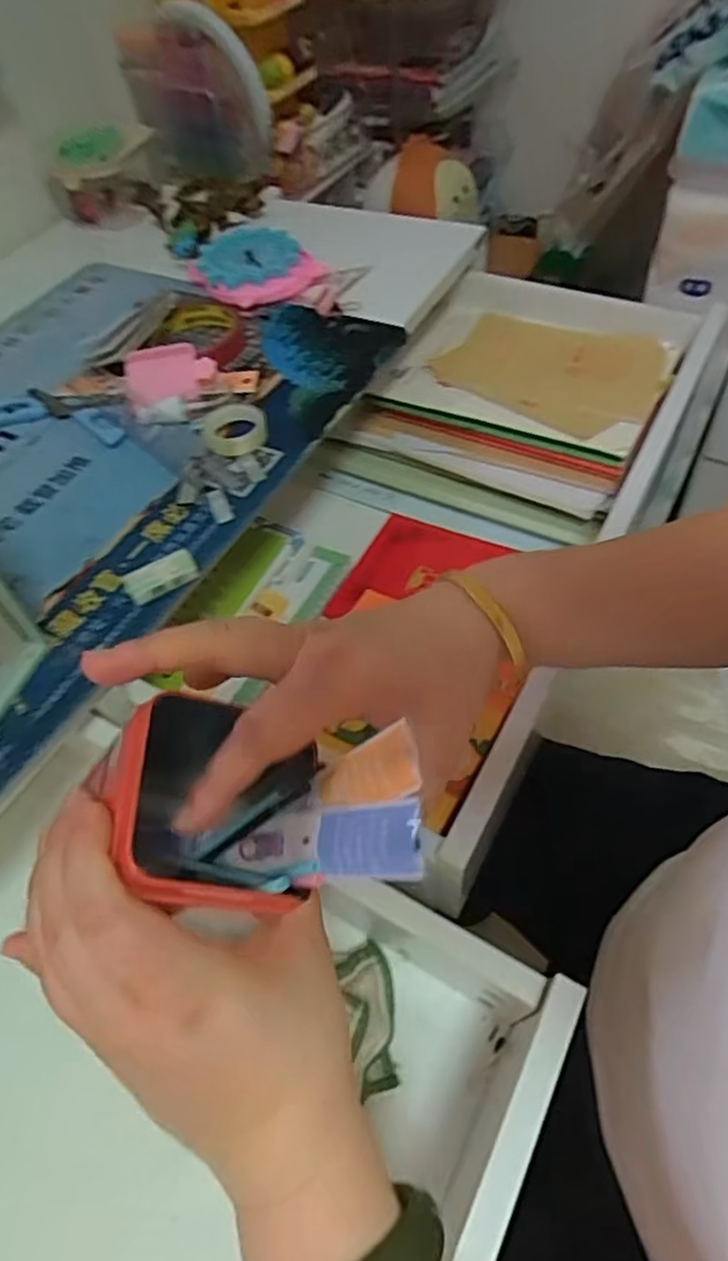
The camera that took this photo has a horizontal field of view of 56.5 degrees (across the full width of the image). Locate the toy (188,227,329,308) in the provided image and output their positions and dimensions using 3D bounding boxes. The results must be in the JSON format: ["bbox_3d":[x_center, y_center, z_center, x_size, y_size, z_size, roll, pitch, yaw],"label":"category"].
[{"bbox_3d":[-0.114,-0.368,0.678,0.103,0.022,0.143,-34,58,-18],"label":"toy"}]

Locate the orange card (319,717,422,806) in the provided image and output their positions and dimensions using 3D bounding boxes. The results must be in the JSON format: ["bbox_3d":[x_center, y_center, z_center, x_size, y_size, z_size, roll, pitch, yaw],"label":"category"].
[{"bbox_3d":[-0.001,0.051,0.243,0.050,0.007,0.022,-29,41,40],"label":"orange card"}]

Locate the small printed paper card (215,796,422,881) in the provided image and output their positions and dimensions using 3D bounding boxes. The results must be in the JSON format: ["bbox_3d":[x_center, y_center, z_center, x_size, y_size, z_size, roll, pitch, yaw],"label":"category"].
[{"bbox_3d":[-0.020,0.079,0.254,0.108,0.009,0.023,-19,42,42],"label":"small printed paper card"}]

